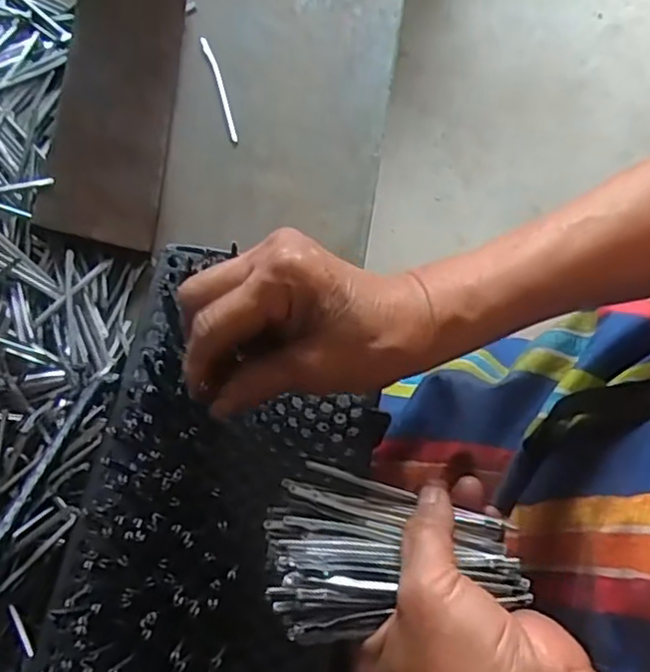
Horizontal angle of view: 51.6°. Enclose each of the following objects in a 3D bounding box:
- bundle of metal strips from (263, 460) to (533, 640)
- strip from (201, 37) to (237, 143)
[{"bbox_3d":[0.030,0.105,0.308,0.117,0.028,0.074,17,69,5],"label":"bundle of metal strips"},{"bbox_3d":[-0.086,-0.204,0.552,0.008,0.008,0.104,-16,70,-8],"label":"strip"}]

